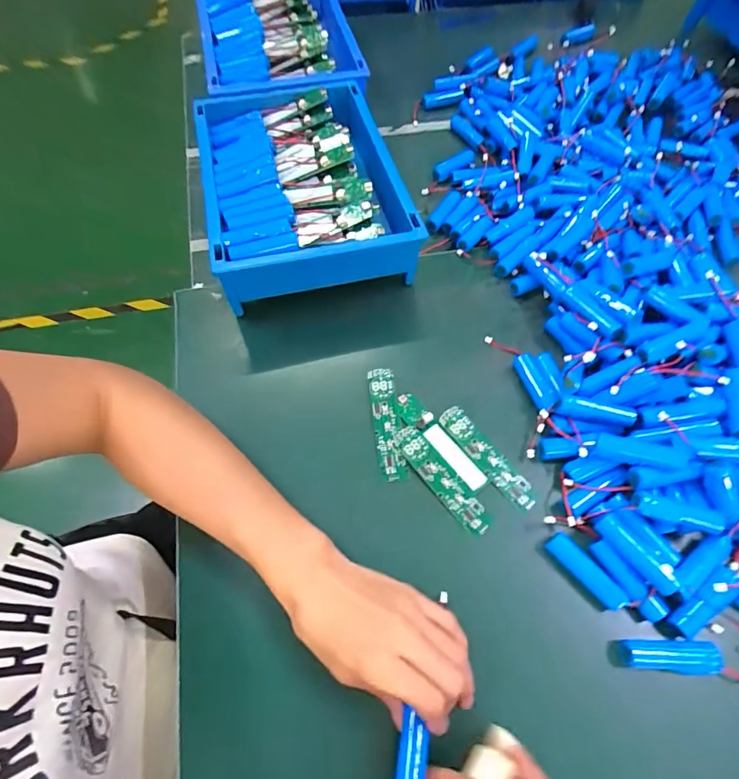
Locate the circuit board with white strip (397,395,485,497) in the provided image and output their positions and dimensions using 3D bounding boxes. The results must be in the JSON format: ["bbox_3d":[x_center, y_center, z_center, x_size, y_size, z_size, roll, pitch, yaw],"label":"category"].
[{"bbox_3d":[0.067,0.050,0.417,0.026,0.005,0.114,-35,68,-18],"label":"circuit board with white strip"}]

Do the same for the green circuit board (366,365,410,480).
[{"bbox_3d":[0.017,0.032,0.425,0.027,0.006,0.115,-5,63,-4],"label":"green circuit board"}]

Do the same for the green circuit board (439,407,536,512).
[{"bbox_3d":[0.111,0.064,0.409,0.026,0.008,0.114,-35,68,-18],"label":"green circuit board"}]

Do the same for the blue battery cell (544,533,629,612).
[{"bbox_3d":[0.178,0.152,0.360,0.018,0.019,0.070,-39,69,-19],"label":"blue battery cell"}]

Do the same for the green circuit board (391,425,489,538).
[{"bbox_3d":[0.066,0.082,0.399,0.026,0.006,0.115,-34,68,-17],"label":"green circuit board"}]

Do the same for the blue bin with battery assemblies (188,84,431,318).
[{"bbox_3d":[-0.080,-0.244,0.521,0.209,0.100,0.302,-13,63,-6],"label":"blue bin with battery assemblies"}]

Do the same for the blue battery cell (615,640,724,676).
[{"bbox_3d":[0.231,0.204,0.331,0.071,0.016,0.021,2,62,0],"label":"blue battery cell"}]

